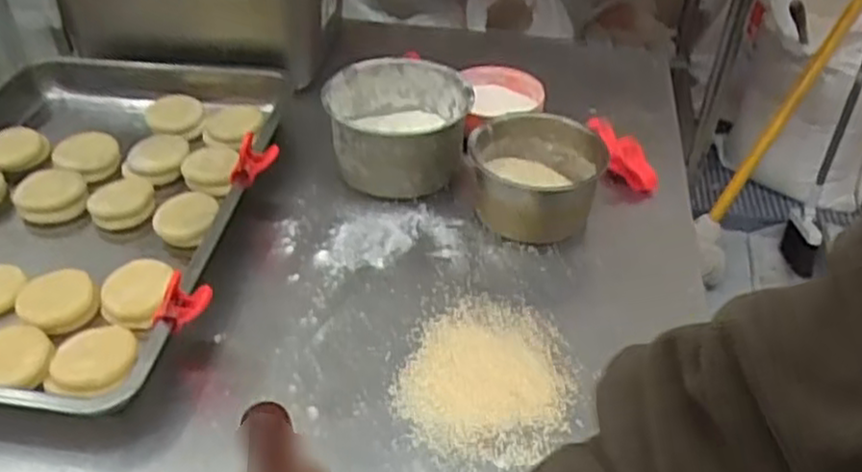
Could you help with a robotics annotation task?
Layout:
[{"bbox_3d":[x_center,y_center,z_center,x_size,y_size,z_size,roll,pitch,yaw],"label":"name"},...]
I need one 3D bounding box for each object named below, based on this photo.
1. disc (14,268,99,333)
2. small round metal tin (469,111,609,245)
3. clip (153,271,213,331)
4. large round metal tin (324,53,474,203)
[{"bbox_3d":[-0.320,0.054,0.651,0.070,0.010,0.057,17,59,21],"label":"disc"},{"bbox_3d":[0.108,-0.059,0.758,0.127,0.074,0.122,0,41,0],"label":"small round metal tin"},{"bbox_3d":[-0.193,0.049,0.588,0.042,0.039,0.024,3,40,2],"label":"clip"},{"bbox_3d":[-0.034,-0.114,0.809,0.143,0.093,0.142,0,41,0],"label":"large round metal tin"}]

